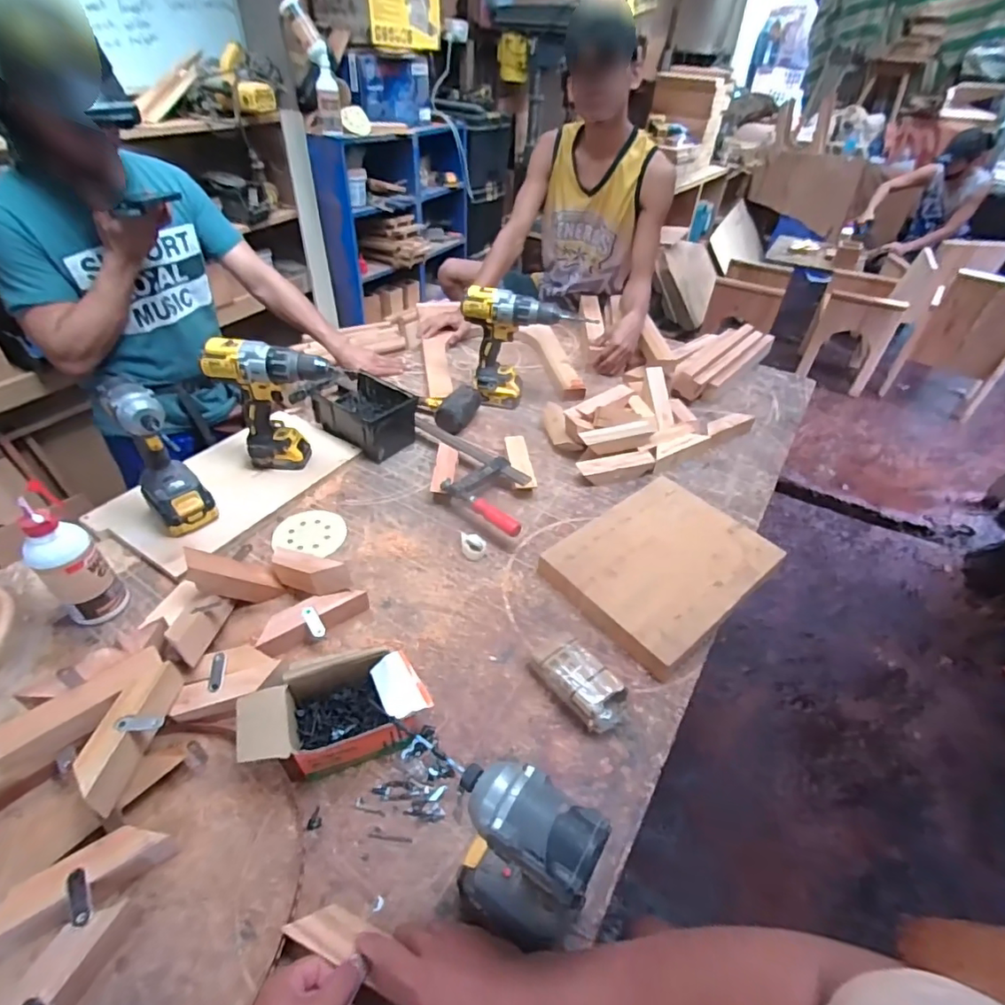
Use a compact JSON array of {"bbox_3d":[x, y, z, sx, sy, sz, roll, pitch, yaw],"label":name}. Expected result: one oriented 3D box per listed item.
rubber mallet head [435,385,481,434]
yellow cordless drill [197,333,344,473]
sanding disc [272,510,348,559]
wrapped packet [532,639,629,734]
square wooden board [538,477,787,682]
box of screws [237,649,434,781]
[{"bbox_3d":[-0.098,-0.207,1.153,0.064,0.066,0.136,17,44,15],"label":"rubber mallet head"},{"bbox_3d":[-0.397,-0.178,0.945,0.201,0.239,0.089,0,42,-3],"label":"yellow cordless drill"},{"bbox_3d":[-0.334,0.051,0.904,0.119,0.008,0.103,10,43,5],"label":"sanding disc"},{"bbox_3d":[0.104,0.236,0.685,0.074,0.045,0.132,-30,52,-31],"label":"wrapped packet"},{"bbox_3d":[0.264,0.097,0.856,0.338,0.045,0.259,-29,51,-30],"label":"square wooden board"},{"bbox_3d":[-0.199,0.253,0.627,0.204,0.071,0.116,-14,45,-18],"label":"box of screws"}]

